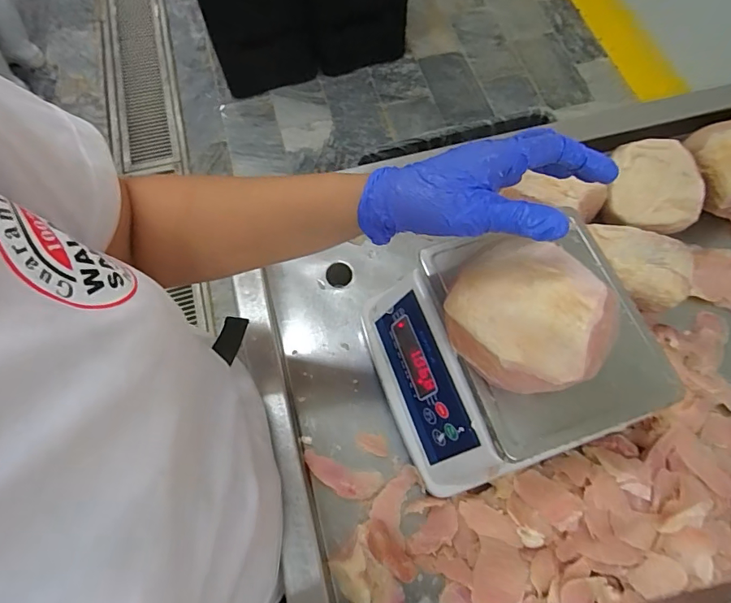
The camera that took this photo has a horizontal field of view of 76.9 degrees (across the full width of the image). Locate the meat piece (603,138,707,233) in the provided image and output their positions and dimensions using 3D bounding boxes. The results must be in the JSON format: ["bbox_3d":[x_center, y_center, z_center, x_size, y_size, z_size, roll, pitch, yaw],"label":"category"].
[{"bbox_3d":[0.369,-0.145,0.584,0.122,0.051,0.109,16,68,7],"label":"meat piece"}]

